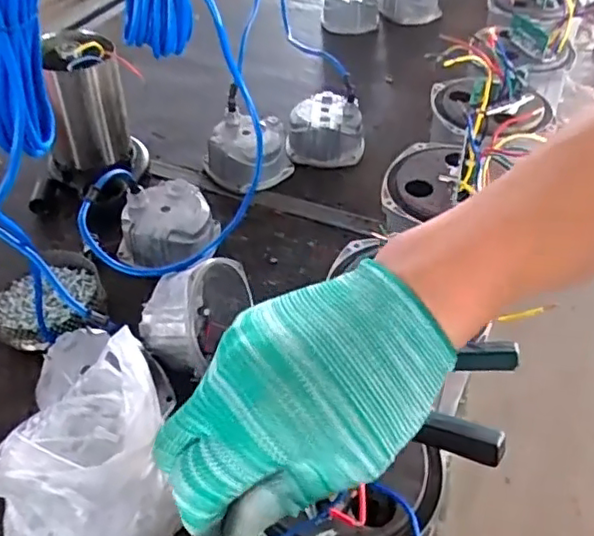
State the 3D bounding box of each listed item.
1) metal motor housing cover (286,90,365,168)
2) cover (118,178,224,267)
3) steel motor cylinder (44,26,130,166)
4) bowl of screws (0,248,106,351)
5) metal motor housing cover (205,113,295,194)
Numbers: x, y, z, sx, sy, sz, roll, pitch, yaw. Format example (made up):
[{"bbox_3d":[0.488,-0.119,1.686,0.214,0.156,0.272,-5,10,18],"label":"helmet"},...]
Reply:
[{"bbox_3d":[0.048,-0.235,1.019,0.128,0.070,0.115,1,45,2],"label":"metal motor housing cover"},{"bbox_3d":[-0.172,-0.053,0.838,0.114,0.076,0.125,20,48,20],"label":"cover"},{"bbox_3d":[-0.317,-0.247,0.903,0.117,0.183,0.106,-14,46,-13],"label":"steel motor cylinder"},{"bbox_3d":[-0.325,0.037,0.771,0.170,0.044,0.142,18,48,19],"label":"bowl of screws"},{"bbox_3d":[-0.079,-0.181,0.968,0.142,0.074,0.114,-6,45,-5],"label":"metal motor housing cover"}]

